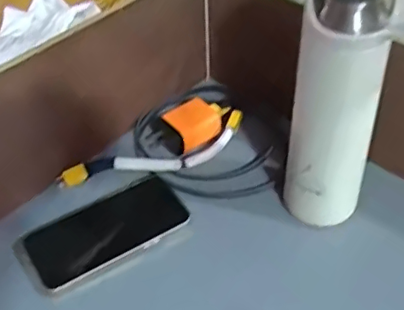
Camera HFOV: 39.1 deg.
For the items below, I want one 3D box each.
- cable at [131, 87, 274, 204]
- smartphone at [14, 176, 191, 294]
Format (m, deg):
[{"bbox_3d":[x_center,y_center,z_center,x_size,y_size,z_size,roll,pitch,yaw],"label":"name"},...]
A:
[{"bbox_3d":[-0.004,-0.014,0.603,0.123,0.021,0.172,-20,47,-17],"label":"cable"},{"bbox_3d":[-0.094,0.068,0.531,0.150,0.013,0.079,-24,48,-21],"label":"smartphone"}]

